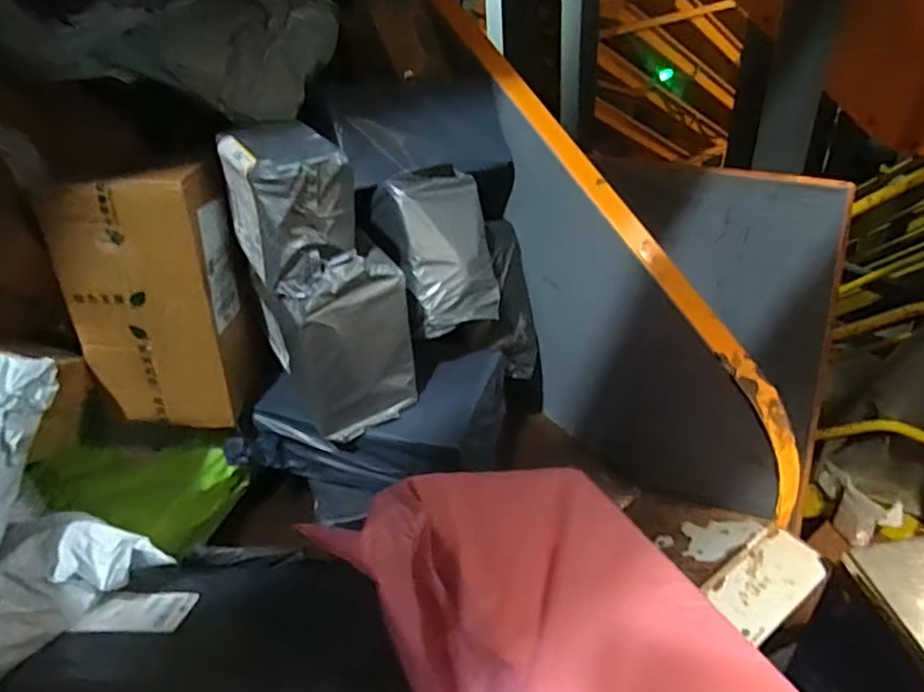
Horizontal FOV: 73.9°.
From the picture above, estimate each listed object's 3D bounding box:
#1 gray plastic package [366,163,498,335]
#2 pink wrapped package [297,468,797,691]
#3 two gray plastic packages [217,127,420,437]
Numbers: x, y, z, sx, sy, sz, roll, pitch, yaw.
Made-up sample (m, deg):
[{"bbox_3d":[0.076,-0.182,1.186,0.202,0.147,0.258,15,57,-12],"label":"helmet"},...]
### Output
[{"bbox_3d":[-0.020,-0.109,0.698,0.119,0.180,0.045,-18,2,-21],"label":"gray plastic package"},{"bbox_3d":[0.069,0.188,0.401,0.215,0.079,0.312,-19,38,-18],"label":"pink wrapped package"},{"bbox_3d":[-0.136,-0.059,0.627,0.123,0.286,0.130,-25,40,-25],"label":"two gray plastic packages"}]

